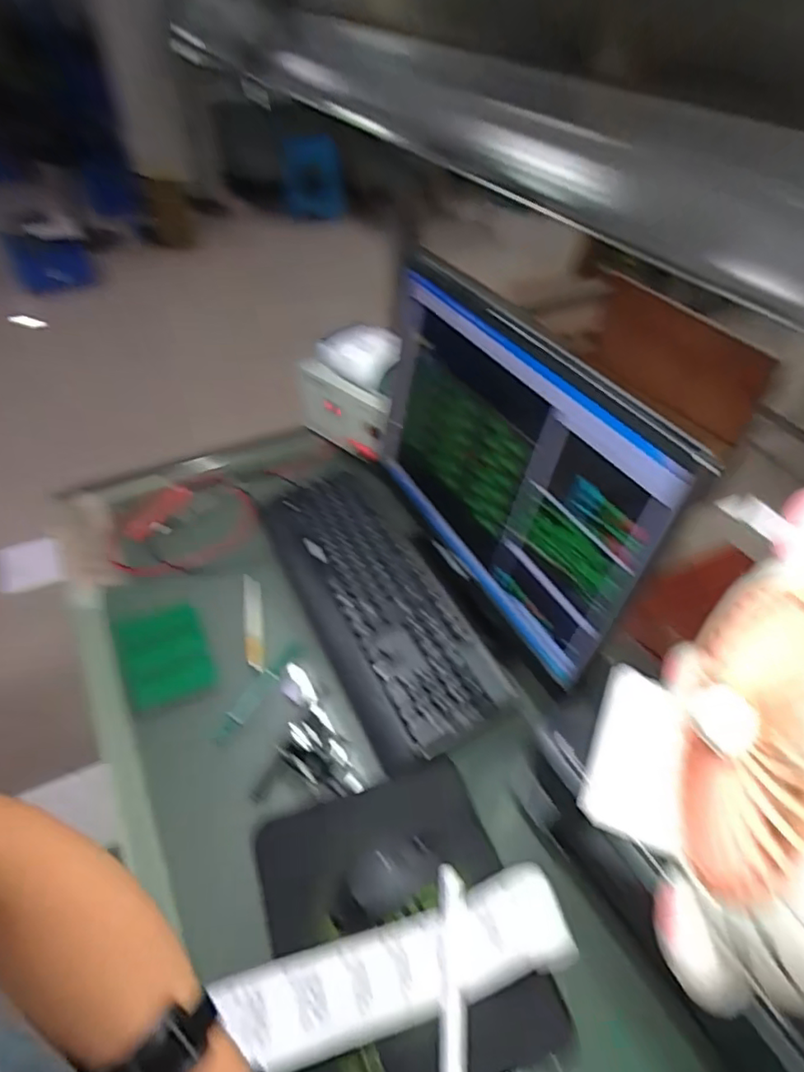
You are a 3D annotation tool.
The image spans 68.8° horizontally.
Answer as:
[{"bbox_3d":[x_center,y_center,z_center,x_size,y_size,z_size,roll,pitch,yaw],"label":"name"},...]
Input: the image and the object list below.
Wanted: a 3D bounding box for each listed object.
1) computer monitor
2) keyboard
[{"bbox_3d":[0.087,-0.088,0.625,0.062,0.276,0.443,-17,49,-19],"label":"computer monitor"},{"bbox_3d":[-0.042,0.066,0.733,0.161,0.035,0.429,-18,49,-20],"label":"keyboard"}]

